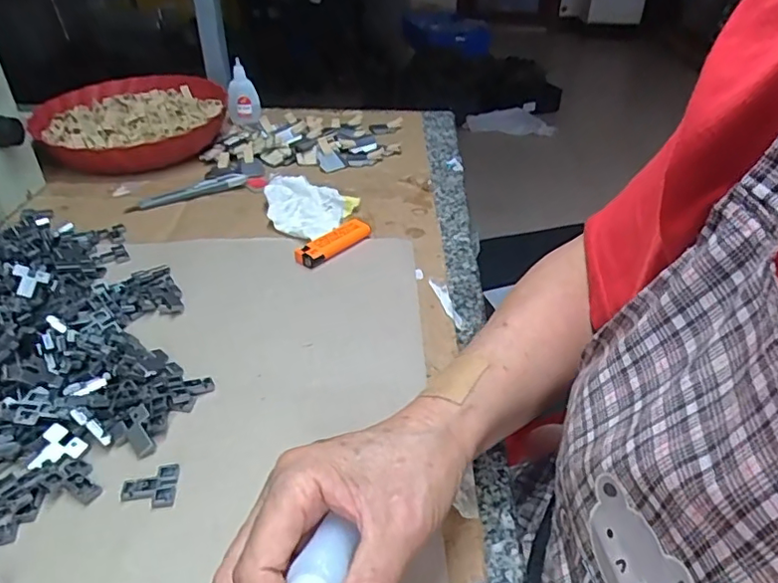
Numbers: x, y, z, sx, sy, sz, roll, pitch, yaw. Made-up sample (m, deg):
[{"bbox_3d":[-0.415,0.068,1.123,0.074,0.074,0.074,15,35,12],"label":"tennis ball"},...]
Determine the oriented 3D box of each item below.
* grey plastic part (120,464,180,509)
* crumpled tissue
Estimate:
[{"bbox_3d":[-0.141,0.114,0.332,0.031,0.006,0.029,-4,36,-7],"label":"grey plastic part"},{"bbox_3d":[-0.094,-0.091,0.591,0.102,0.018,0.078,23,41,28],"label":"crumpled tissue"}]

